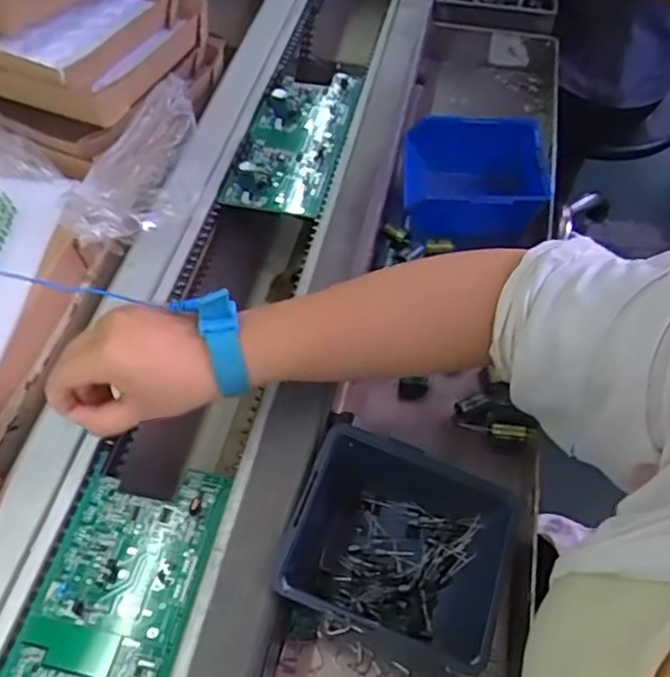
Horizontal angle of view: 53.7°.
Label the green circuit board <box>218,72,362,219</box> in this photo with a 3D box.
[{"bbox_3d":[-0.038,-0.205,0.654,0.093,0.029,0.199,11,56,7],"label":"green circuit board"}]

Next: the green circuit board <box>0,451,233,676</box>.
[{"bbox_3d":[-0.140,0.177,0.396,0.095,0.007,0.213,11,56,7],"label":"green circuit board"}]

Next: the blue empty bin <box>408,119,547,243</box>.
[{"bbox_3d":[0.130,-0.151,0.636,0.120,0.071,0.112,1,55,0],"label":"blue empty bin"}]

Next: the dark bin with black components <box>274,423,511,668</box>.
[{"bbox_3d":[0.044,0.137,0.441,0.137,0.062,0.116,14,56,9],"label":"dark bin with black components"}]

